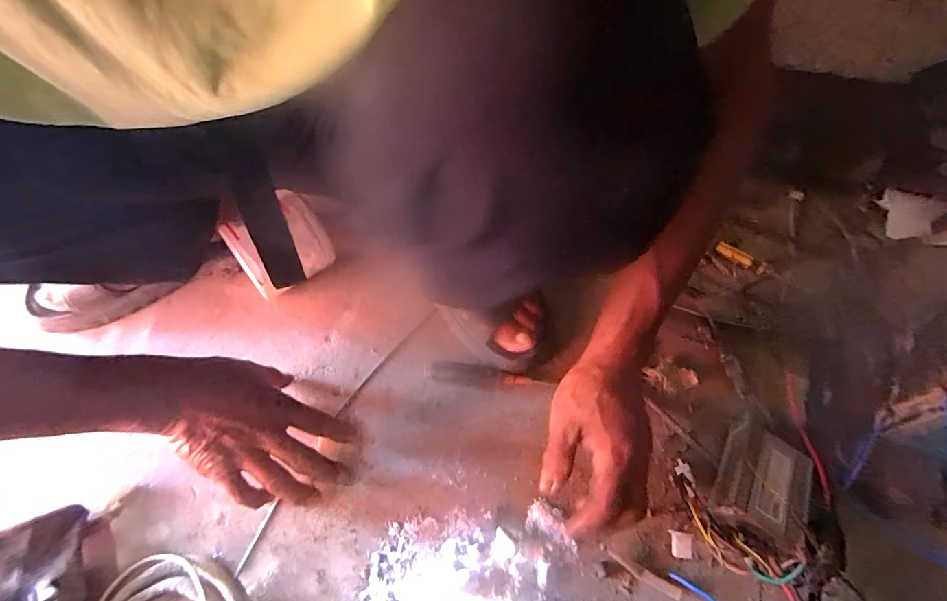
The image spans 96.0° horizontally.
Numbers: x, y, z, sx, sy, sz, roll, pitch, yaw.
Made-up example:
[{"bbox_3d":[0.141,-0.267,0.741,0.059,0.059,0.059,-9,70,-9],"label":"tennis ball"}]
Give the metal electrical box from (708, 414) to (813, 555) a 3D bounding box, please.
[{"bbox_3d":[0.267,0.174,0.401,0.071,0.050,0.113,29,61,15],"label":"metal electrical box"}]

